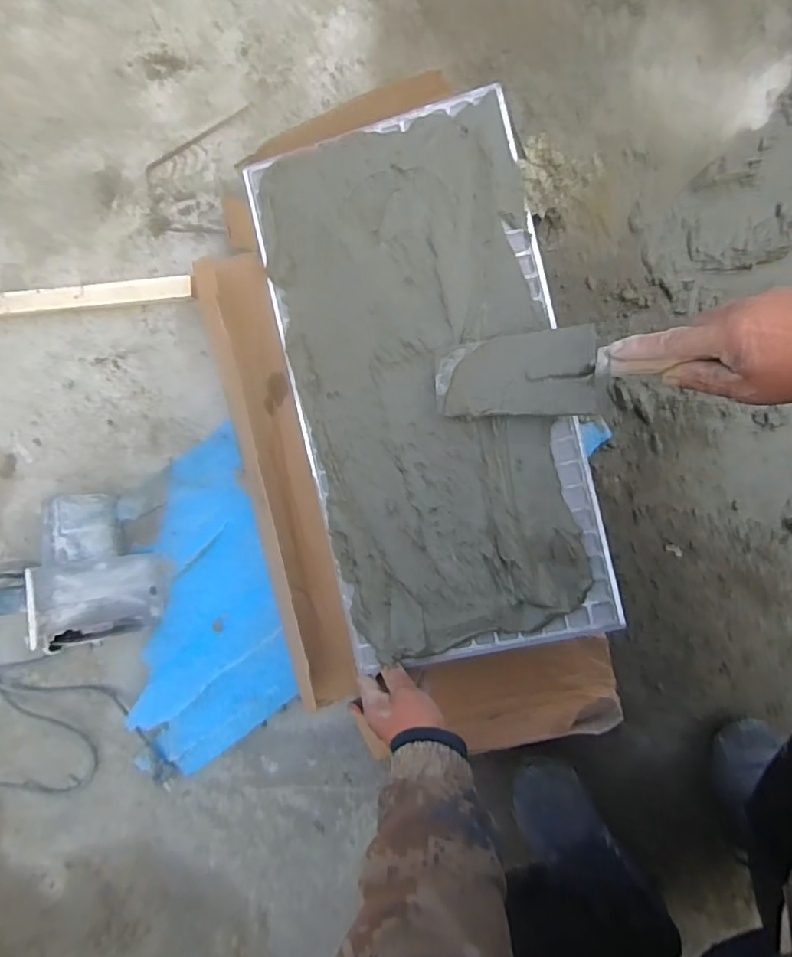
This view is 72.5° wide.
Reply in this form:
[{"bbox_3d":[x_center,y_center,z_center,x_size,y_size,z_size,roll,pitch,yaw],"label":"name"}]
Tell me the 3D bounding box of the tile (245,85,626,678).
[{"bbox_3d":[0.036,-0.096,0.592,0.293,0.019,0.582,-13,90,6],"label":"tile"}]

